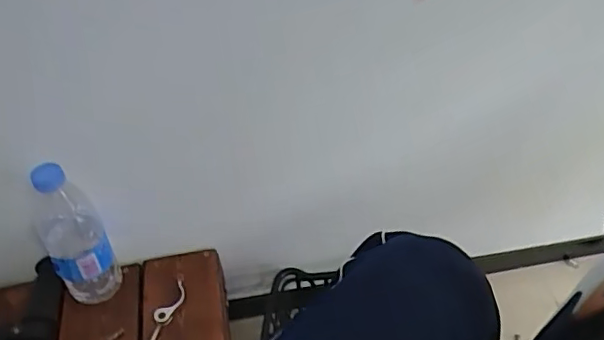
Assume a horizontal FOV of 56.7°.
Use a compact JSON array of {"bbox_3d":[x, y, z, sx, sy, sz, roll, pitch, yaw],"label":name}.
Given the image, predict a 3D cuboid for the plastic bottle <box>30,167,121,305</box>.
[{"bbox_3d":[-0.266,0.074,0.642,0.068,0.211,0.070,-30,51,-21],"label":"plastic bottle"}]

